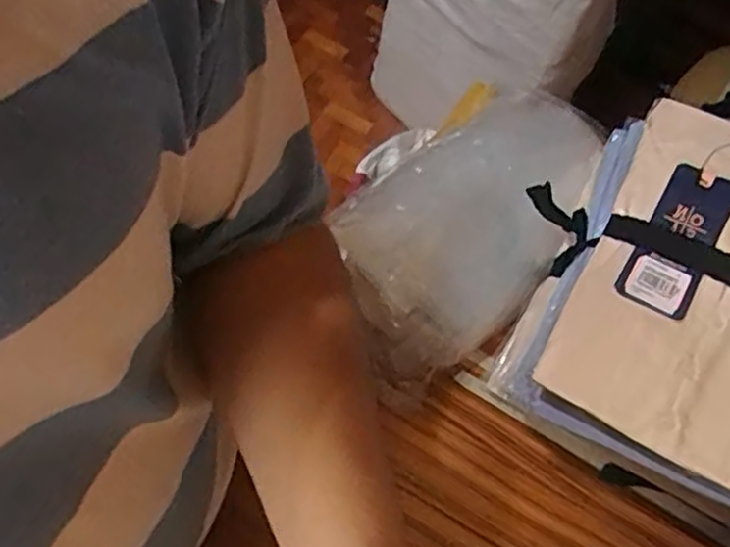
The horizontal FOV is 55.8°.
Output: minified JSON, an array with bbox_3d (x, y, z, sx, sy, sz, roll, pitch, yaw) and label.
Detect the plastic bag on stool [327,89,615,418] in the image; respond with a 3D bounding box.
[{"bbox_3d":[0.098,-0.053,0.618,0.298,0.071,0.175,-37,71,-20],"label":"plastic bag on stool"}]

